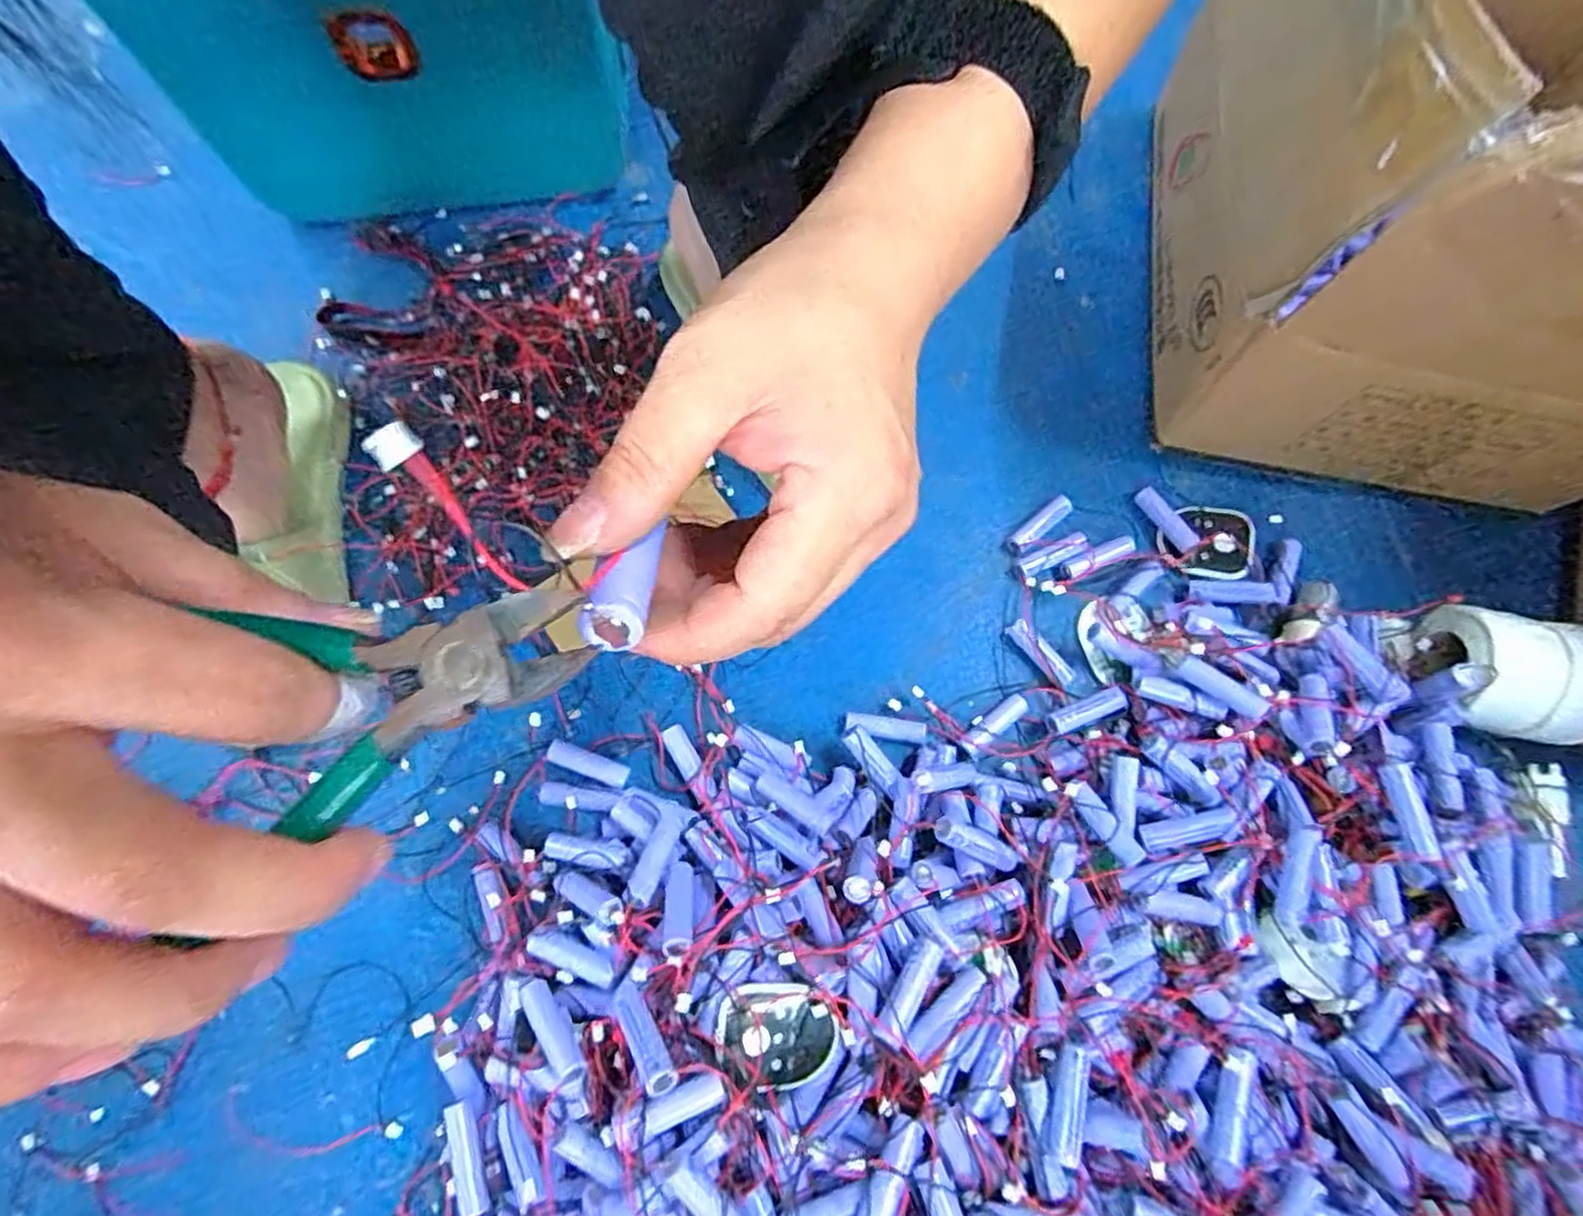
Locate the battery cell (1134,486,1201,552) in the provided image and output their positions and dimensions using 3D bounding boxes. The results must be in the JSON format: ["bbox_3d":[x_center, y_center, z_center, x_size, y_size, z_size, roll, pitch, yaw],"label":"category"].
[{"bbox_3d":[0.252,-0.060,0.512,0.015,0.017,0.050,-32,76,-11],"label":"battery cell"}]

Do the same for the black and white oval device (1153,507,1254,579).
[{"bbox_3d":[0.279,-0.047,0.510,0.060,0.010,0.048,13,72,3],"label":"black and white oval device"}]

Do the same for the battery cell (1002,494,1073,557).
[{"bbox_3d":[0.167,-0.056,0.515,0.055,0.011,0.015,-36,76,-12],"label":"battery cell"}]

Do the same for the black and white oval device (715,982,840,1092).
[{"bbox_3d":[-0.007,0.202,0.356,0.054,0.016,0.045,5,72,0],"label":"black and white oval device"}]

